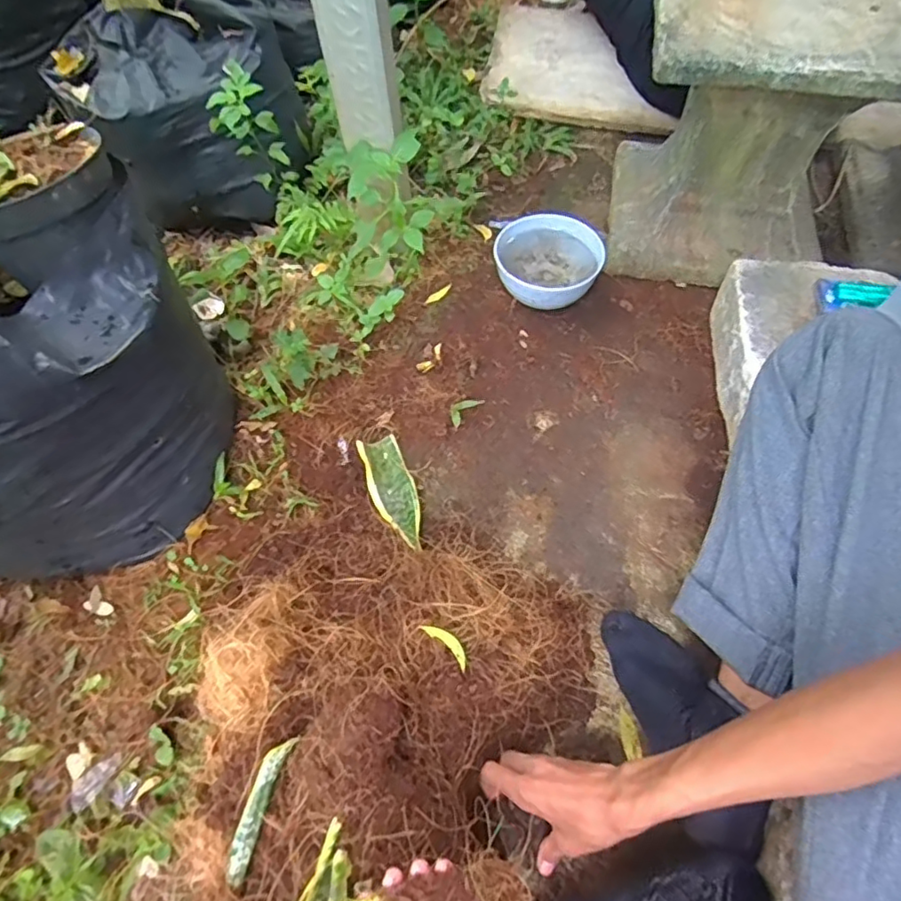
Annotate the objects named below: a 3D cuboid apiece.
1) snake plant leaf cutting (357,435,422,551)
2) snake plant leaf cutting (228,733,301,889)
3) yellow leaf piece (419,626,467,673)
[{"bbox_3d":[-0.064,0.048,0.676,0.049,0.022,0.146,-17,61,-11],"label":"snake plant leaf cutting"},{"bbox_3d":[-0.149,0.276,0.458,0.019,0.009,0.114,19,87,10],"label":"snake plant leaf cutting"},{"bbox_3d":[-0.001,0.169,0.515,0.054,0.004,0.017,46,102,4],"label":"yellow leaf piece"}]

